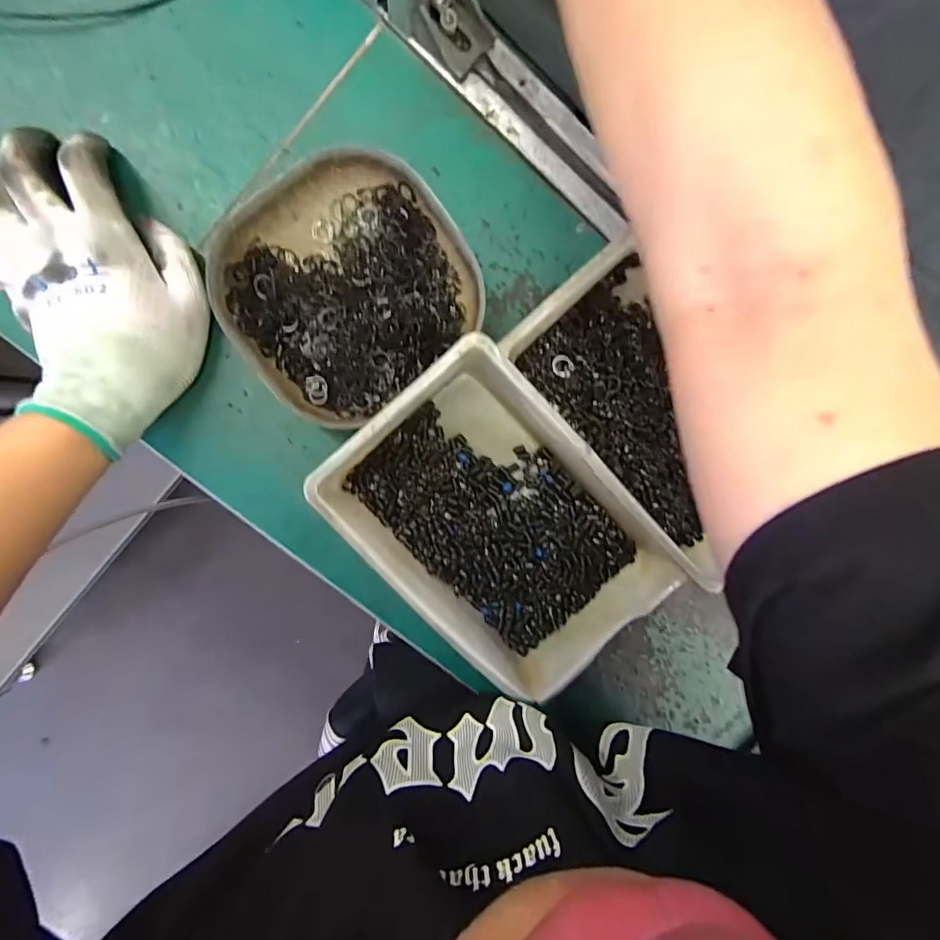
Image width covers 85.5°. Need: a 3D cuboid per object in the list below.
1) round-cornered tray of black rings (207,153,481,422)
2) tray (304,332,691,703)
[{"bbox_3d":[-0.075,-0.111,0.315,0.141,0.032,0.133,-37,99,-2],"label":"round-cornered tray of black rings"},{"bbox_3d":[0.021,0.036,0.324,0.141,0.047,0.203,-43,99,-1],"label":"tray"}]

